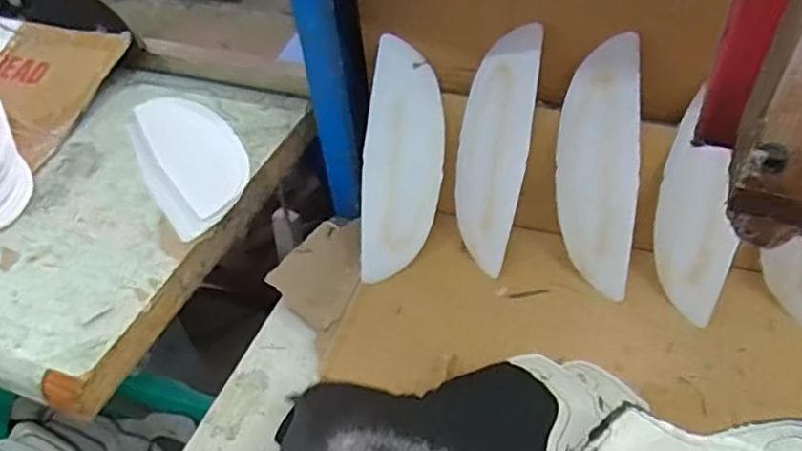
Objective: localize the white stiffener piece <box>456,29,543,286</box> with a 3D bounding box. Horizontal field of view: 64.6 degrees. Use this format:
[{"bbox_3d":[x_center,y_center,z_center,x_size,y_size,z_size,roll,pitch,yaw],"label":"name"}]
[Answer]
[{"bbox_3d":[0.081,-0.067,0.567,0.070,0.210,0.008,21,21,39],"label":"white stiffener piece"}]

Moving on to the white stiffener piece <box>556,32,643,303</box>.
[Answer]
[{"bbox_3d":[0.164,-0.048,0.538,0.071,0.209,0.010,10,17,41],"label":"white stiffener piece"}]

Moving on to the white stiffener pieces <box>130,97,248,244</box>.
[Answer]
[{"bbox_3d":[-0.219,-0.074,0.659,0.097,0.012,0.234,-23,48,-15],"label":"white stiffener pieces"}]

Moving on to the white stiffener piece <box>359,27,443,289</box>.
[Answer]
[{"bbox_3d":[0.002,-0.057,0.583,0.073,0.211,0.006,5,6,-11],"label":"white stiffener piece"}]

